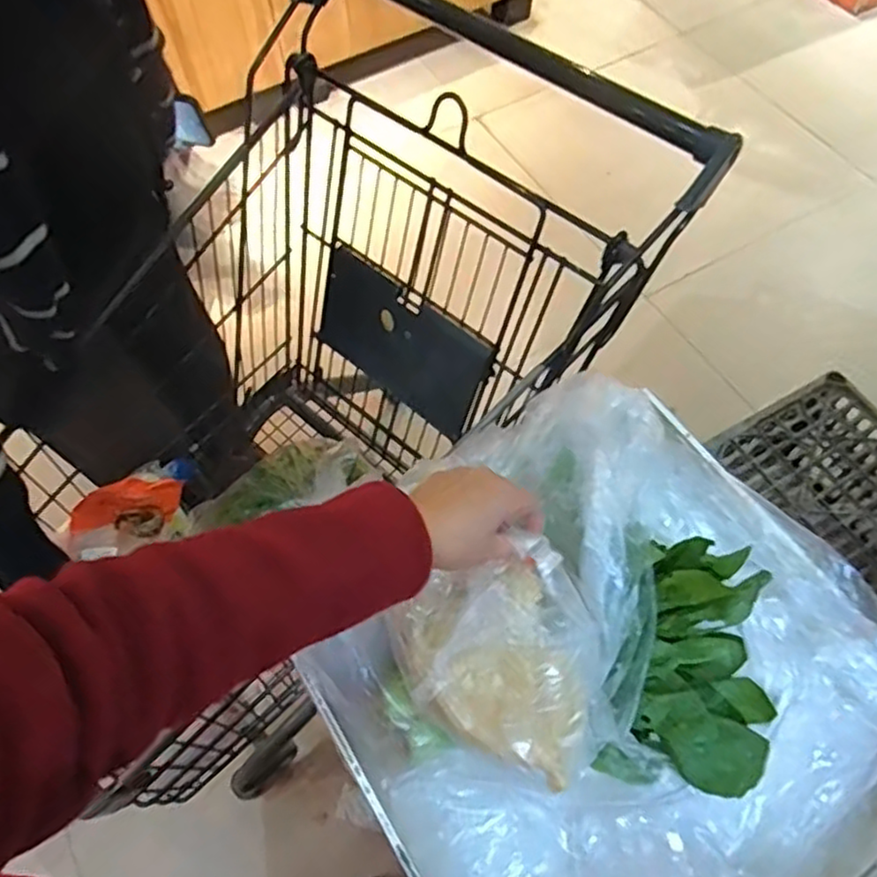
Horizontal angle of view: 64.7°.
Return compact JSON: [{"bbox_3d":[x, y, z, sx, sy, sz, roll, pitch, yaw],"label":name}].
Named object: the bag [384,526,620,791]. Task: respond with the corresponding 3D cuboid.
[{"bbox_3d":[0.046,0.160,0.502,0.136,0.072,0.164,-19,63,-9],"label":"bag"}]

